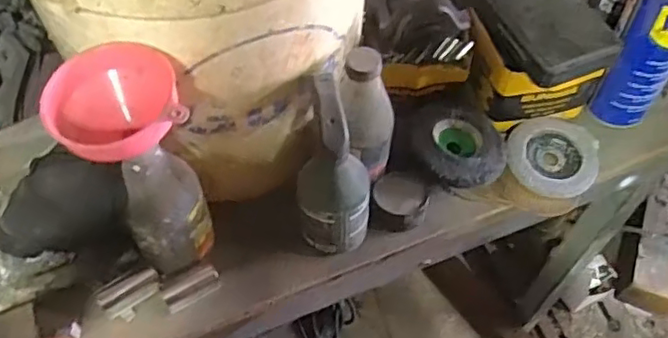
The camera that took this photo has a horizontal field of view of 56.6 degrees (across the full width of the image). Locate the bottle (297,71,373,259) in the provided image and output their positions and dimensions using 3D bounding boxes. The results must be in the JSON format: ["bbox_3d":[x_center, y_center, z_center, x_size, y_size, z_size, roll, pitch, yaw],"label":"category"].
[{"bbox_3d":[0.000,0.003,0.522,0.059,0.169,0.069,-1,56,-2],"label":"bottle"}]

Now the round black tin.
[{"bbox_3d":[0.063,0.031,0.591,0.052,0.032,0.054,12,57,7],"label":"round black tin"}]

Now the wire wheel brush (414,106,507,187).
[{"bbox_3d":[0.126,-0.026,0.609,0.092,0.027,0.090,0,56,0],"label":"wire wheel brush"}]

